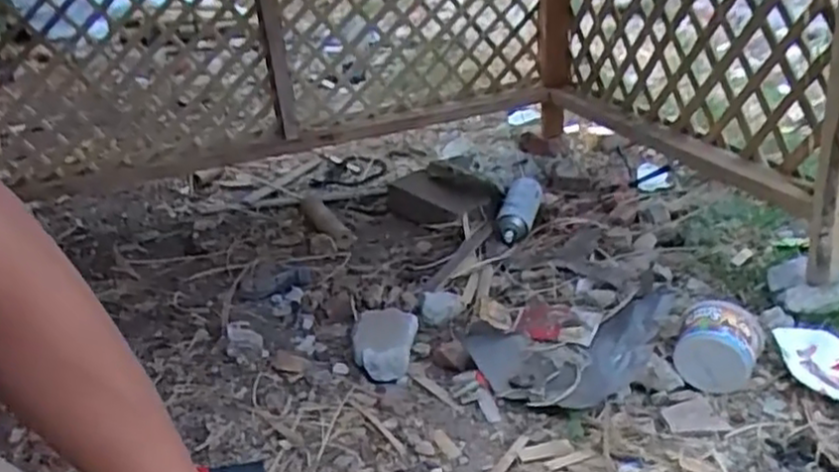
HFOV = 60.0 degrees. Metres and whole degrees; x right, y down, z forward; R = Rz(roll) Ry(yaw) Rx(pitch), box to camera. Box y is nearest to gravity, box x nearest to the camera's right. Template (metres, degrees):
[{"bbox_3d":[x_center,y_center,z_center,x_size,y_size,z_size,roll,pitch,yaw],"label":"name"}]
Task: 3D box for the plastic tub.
[{"bbox_3d":[0.388,0.141,0.941,0.096,0.091,0.088,10,30,30],"label":"plastic tub"}]

